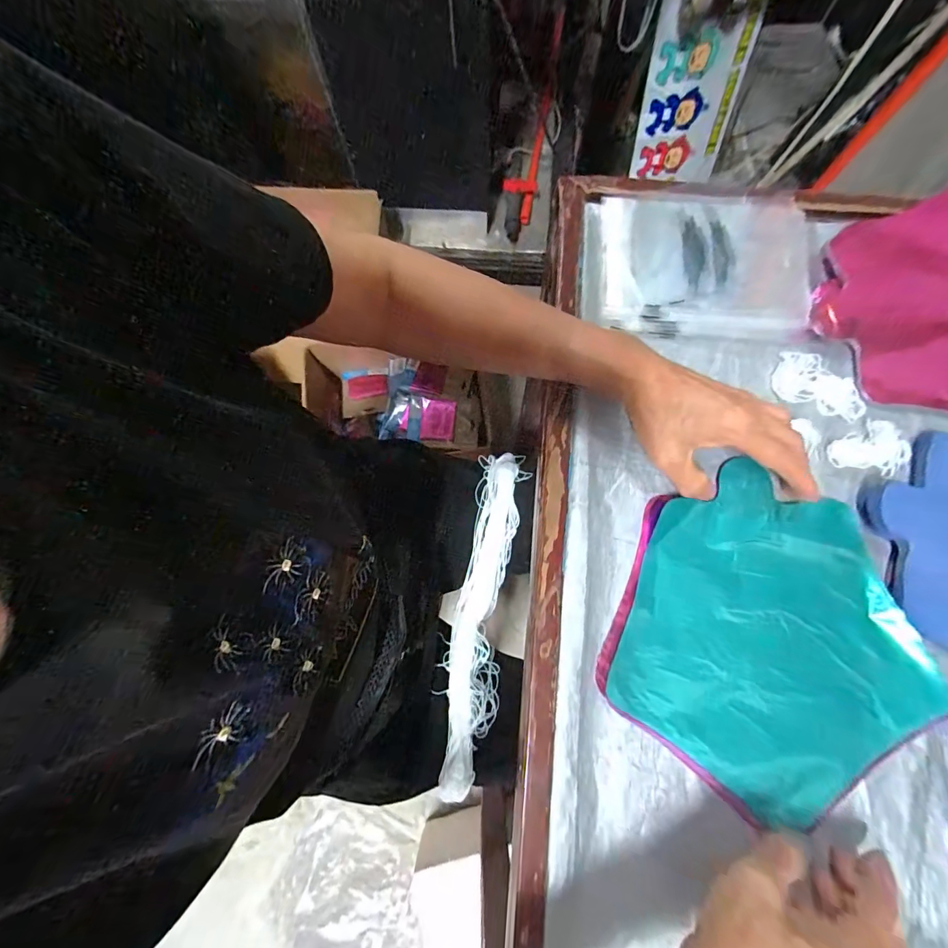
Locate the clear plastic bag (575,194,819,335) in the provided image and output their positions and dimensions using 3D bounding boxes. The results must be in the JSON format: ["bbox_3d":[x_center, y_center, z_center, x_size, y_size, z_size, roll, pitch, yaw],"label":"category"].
[{"bbox_3d":[0.215,-0.200,0.395,0.220,0.016,0.141,1,77,2],"label":"clear plastic bag"}]

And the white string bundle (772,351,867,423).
[{"bbox_3d":[0.306,-0.074,0.360,0.080,0.009,0.045,32,80,8],"label":"white string bundle"}]

